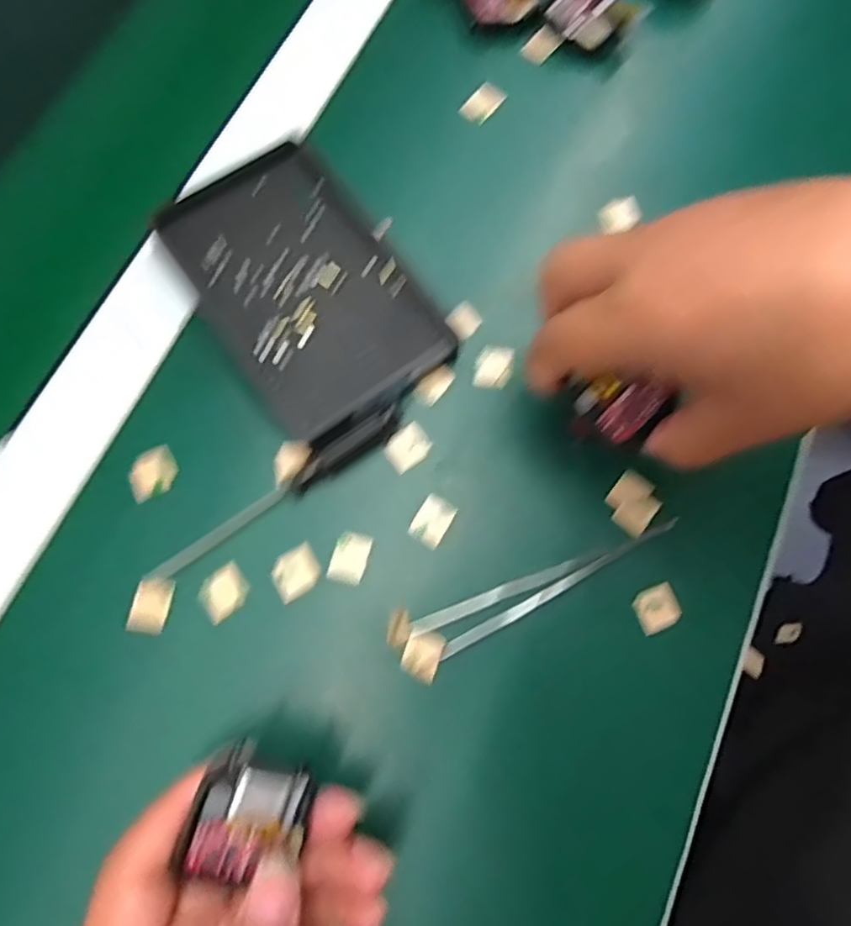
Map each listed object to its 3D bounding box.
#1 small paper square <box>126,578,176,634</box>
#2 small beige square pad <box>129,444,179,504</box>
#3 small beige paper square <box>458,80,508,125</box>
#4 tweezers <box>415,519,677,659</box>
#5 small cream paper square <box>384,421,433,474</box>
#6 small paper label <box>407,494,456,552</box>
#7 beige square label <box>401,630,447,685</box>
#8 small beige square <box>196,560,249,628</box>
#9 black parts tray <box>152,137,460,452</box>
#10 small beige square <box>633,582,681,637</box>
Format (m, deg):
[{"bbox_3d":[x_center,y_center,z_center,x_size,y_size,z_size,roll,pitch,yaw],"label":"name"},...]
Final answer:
[{"bbox_3d":[-0.118,0.061,0.266,0.016,0.004,0.024,13,74,1],"label":"small paper square"},{"bbox_3d":[-0.124,0.004,0.282,0.021,0.005,0.021,-26,78,-15],"label":"small beige square pad"},{"bbox_3d":[0.032,-0.201,0.348,0.016,0.010,0.023,39,77,8],"label":"small beige paper square"},{"bbox_3d":[0.058,0.056,0.281,0.129,0.016,0.019,-21,76,-8],"label":"tweezers"},{"bbox_3d":[-0.008,-0.008,0.291,0.021,0.004,0.017,-35,78,-11],"label":"small cream paper square"},{"bbox_3d":[0.004,0.026,0.284,0.016,0.004,0.022,30,75,6],"label":"small paper label"},{"bbox_3d":[-0.001,0.081,0.264,0.016,0.004,0.021,20,74,3],"label":"beige square label"},{"bbox_3d":[-0.087,0.056,0.269,0.020,0.004,0.019,-36,78,-11],"label":"small beige square"},{"bbox_3d":[-0.057,-0.083,0.298,0.087,0.016,0.137,-35,78,-11],"label":"black parts tray"},{"bbox_3d":[0.104,0.065,0.279,0.018,0.004,0.019,-18,76,-7],"label":"small beige square"}]

